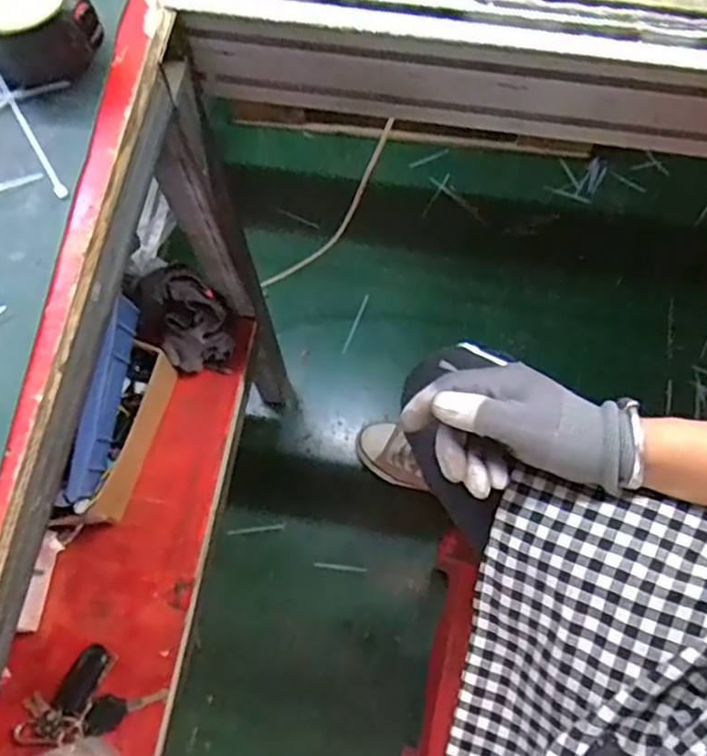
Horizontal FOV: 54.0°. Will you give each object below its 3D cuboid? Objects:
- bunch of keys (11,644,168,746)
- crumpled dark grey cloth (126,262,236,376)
[{"bbox_3d":[-0.257,0.312,0.658,0.123,0.015,0.080,-40,77,-11],"label":"bunch of keys"},{"bbox_3d":[-0.180,-0.058,0.735,0.089,0.083,0.092,-11,73,-3],"label":"crumpled dark grey cloth"}]

